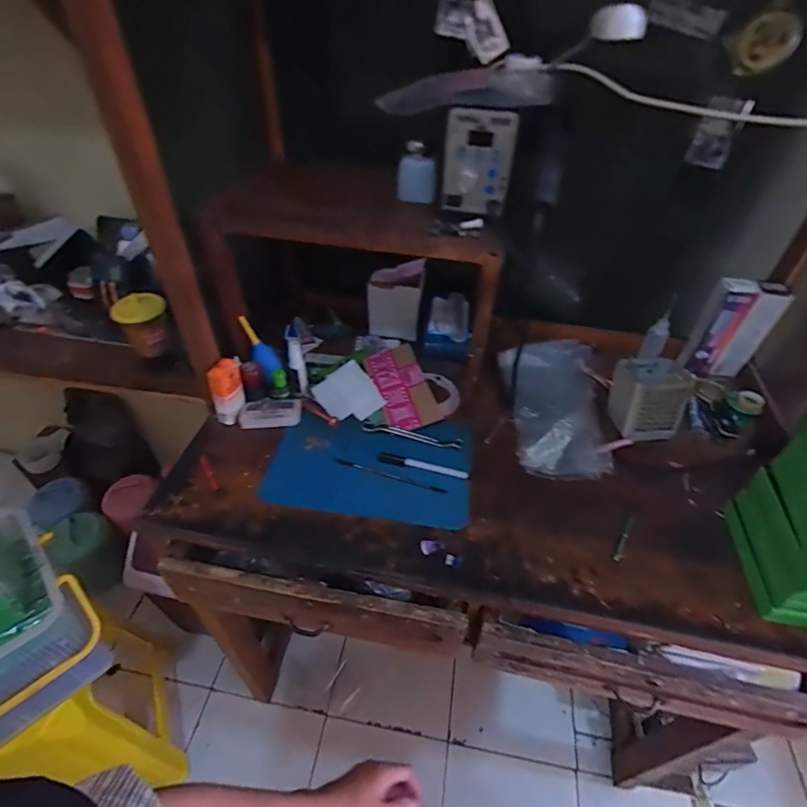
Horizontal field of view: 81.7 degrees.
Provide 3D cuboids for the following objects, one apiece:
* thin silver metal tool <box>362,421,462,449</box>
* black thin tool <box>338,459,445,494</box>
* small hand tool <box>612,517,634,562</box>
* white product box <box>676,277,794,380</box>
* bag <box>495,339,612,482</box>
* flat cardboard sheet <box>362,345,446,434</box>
[{"bbox_3d":[0.014,0.051,0.744,0.159,0.012,0.020,9,45,7],"label":"thin silver metal tool"},{"bbox_3d":[-0.018,0.106,0.686,0.167,0.007,0.009,13,46,11],"label":"black thin tool"},{"bbox_3d":[0.297,0.182,0.625,0.011,0.008,0.075,26,49,23],"label":"small hand tool"},{"bbox_3d":[0.577,-0.131,0.823,0.101,0.176,0.042,9,45,8],"label":"white product box"},{"bbox_3d":[0.251,-0.015,0.780,0.163,0.055,0.310,5,45,4],"label":"bag"},{"bbox_3d":[-0.003,-0.029,0.803,0.090,0.009,0.176,-16,58,-13],"label":"flat cardboard sheet"}]

